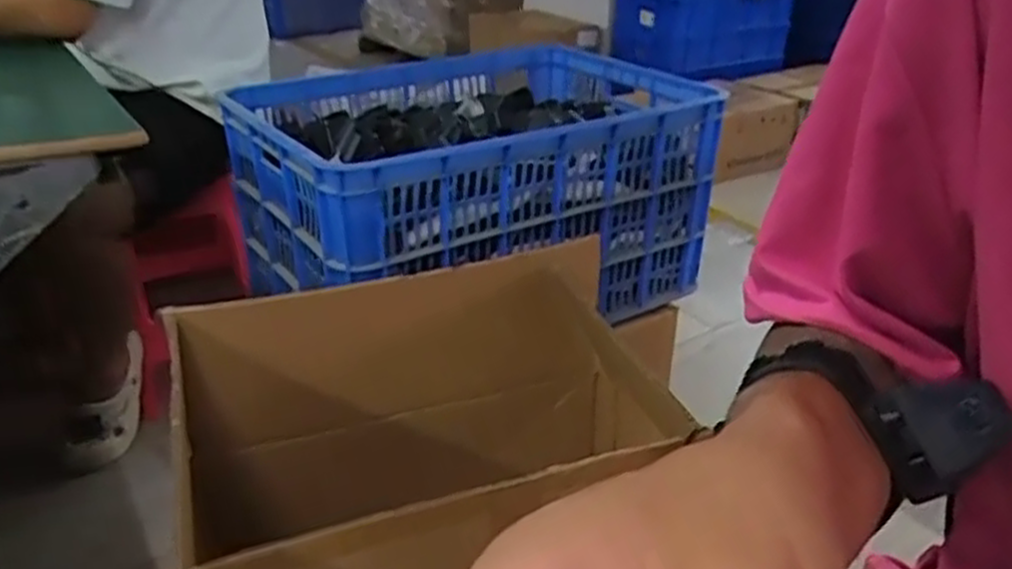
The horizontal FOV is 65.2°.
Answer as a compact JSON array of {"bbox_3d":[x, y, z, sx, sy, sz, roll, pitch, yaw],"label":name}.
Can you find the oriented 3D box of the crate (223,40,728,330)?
[{"bbox_3d":[-0.046,-0.143,1.120,0.576,0.260,0.417,-16,32,-28],"label":"crate"}]

